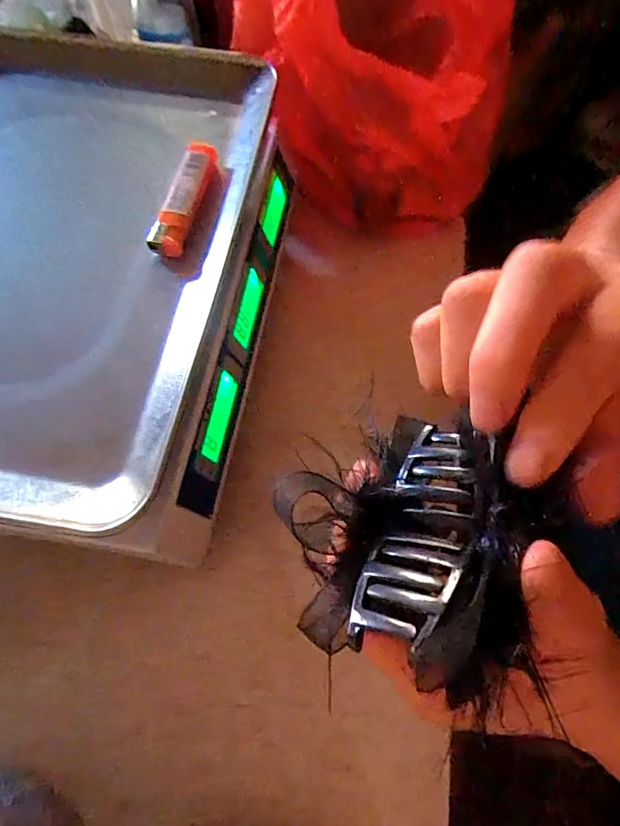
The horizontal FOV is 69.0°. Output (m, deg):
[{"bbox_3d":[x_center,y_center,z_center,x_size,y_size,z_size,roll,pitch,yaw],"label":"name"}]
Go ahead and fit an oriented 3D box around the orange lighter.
[{"bbox_3d":[-0.073,-0.128,0.270,0.020,0.016,0.081,12,67,3],"label":"orange lighter"}]

